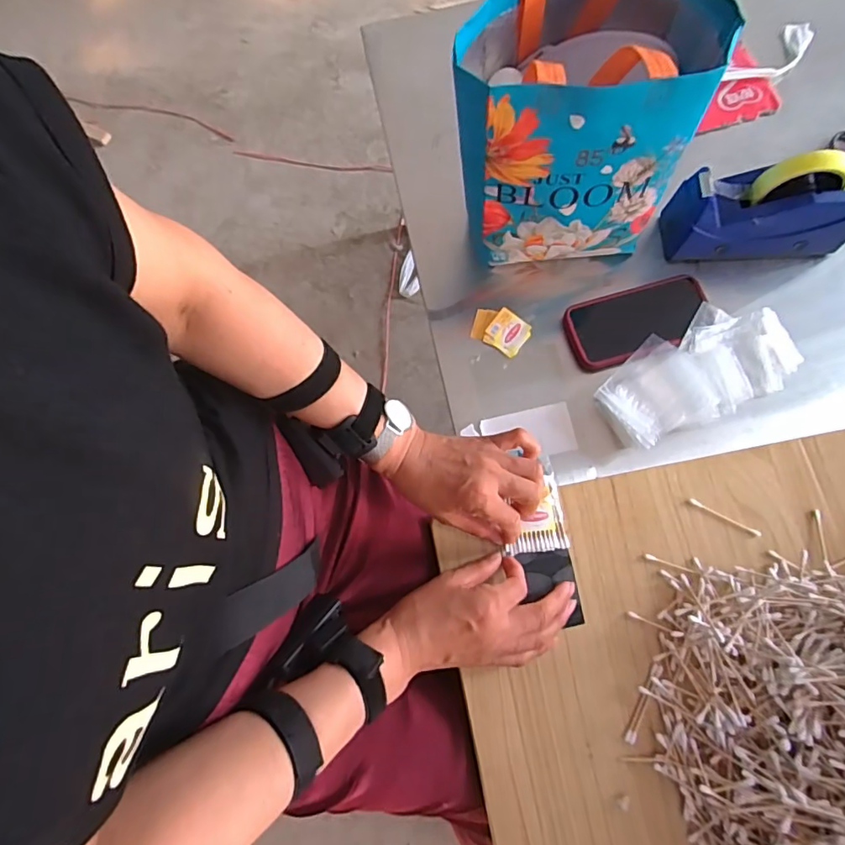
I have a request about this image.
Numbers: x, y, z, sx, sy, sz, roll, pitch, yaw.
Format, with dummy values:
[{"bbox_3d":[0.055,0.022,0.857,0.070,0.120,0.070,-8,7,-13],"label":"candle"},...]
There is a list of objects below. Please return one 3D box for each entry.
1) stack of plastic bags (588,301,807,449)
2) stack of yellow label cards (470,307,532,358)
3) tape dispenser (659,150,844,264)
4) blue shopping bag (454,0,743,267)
[{"bbox_3d":[0.323,-0.062,0.602,0.245,0.030,0.113,-24,75,-4],"label":"stack of plastic bags"},{"bbox_3d":[0.096,-0.116,0.640,0.070,0.012,0.048,30,78,10],"label":"stack of yellow label cards"},{"bbox_3d":[0.406,-0.252,0.612,0.211,0.141,0.069,-1,75,2],"label":"tape dispenser"},{"bbox_3d":[0.154,-0.317,0.554,0.226,0.228,0.179,2,75,3],"label":"blue shopping bag"}]

